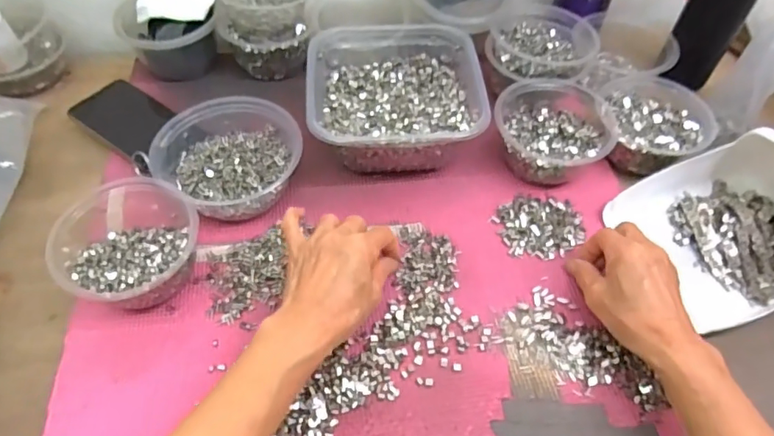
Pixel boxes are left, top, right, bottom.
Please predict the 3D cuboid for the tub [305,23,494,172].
[{"bbox_3d":[0.006,-0.132,0.562,0.174,0.073,0.186,-4,55,-4],"label":"tub"}]

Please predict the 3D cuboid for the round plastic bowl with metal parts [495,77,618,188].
[{"bbox_3d":[0.170,-0.089,0.542,0.113,0.054,0.115,1,53,-1],"label":"round plastic bowl with metal parts"}]

